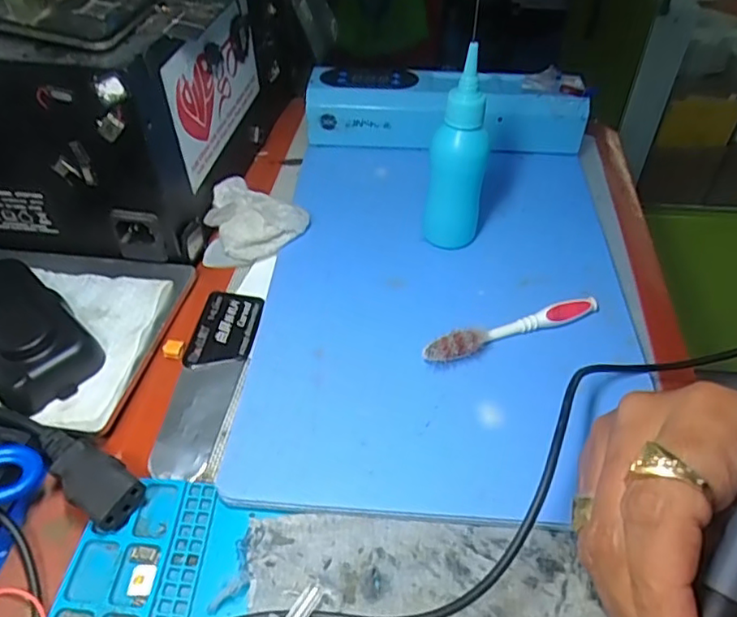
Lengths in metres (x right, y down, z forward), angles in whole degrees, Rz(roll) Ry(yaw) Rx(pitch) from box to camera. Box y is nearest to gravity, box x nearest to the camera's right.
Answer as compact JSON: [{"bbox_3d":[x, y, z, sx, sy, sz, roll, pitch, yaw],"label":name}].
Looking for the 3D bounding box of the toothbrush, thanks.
[{"bbox_3d":[0.080,0.012,0.325,0.106,0.015,0.012,-14,49,-15],"label":"toothbrush"}]

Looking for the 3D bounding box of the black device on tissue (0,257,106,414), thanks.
[{"bbox_3d":[-0.182,0.008,0.307,0.099,0.023,0.048,35,54,27],"label":"black device on tissue"}]

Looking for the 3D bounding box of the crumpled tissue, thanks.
[{"bbox_3d":[-0.071,-0.055,0.379,0.063,0.028,0.050,-3,47,-5],"label":"crumpled tissue"}]

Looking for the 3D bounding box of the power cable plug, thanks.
[{"bbox_3d":[-0.124,0.071,0.262,0.060,0.018,0.022,33,53,25],"label":"power cable plug"}]

